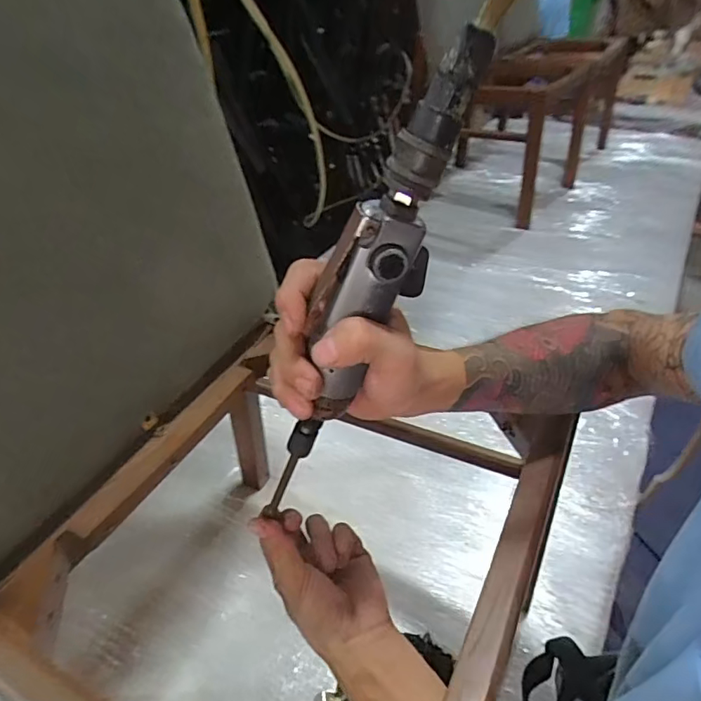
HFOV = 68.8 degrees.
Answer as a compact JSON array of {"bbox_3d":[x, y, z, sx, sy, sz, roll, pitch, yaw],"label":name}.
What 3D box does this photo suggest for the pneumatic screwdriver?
[{"bbox_3d":[0.001,-0.011,0.299,0.048,0.312,0.032,10,35,-22],"label":"pneumatic screwdriver"}]

